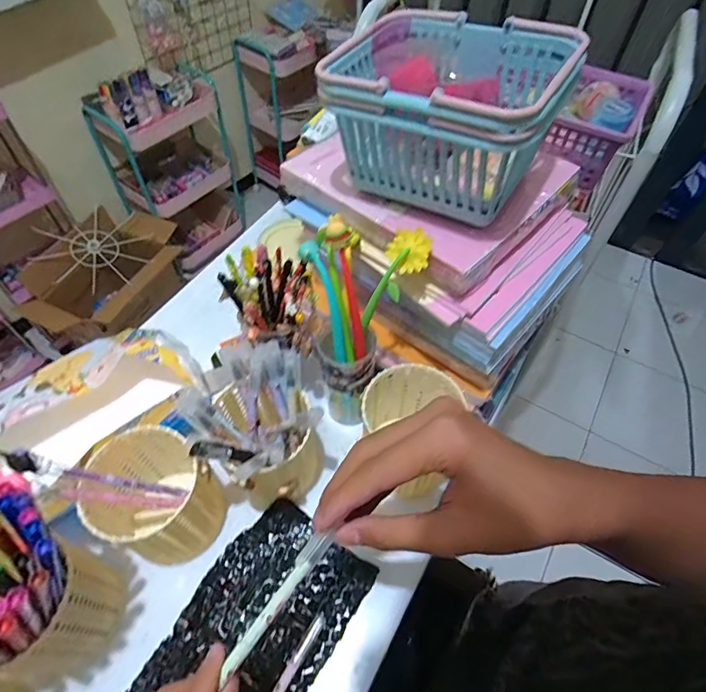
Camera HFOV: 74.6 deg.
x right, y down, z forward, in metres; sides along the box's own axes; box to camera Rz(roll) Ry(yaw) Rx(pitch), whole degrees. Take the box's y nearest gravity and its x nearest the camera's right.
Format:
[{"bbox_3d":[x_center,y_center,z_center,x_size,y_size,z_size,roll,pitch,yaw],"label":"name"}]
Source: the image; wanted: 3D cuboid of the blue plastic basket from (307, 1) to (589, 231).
[{"bbox_3d":[0.067,-0.171,0.348,0.156,0.097,0.123,28,59,17],"label":"blue plastic basket"}]

